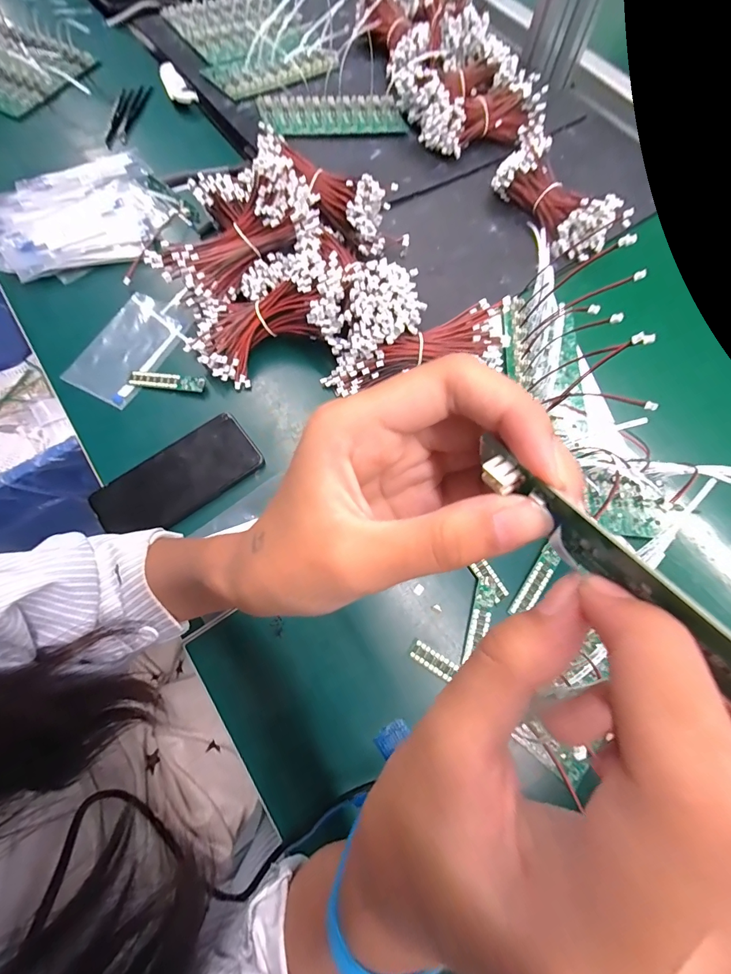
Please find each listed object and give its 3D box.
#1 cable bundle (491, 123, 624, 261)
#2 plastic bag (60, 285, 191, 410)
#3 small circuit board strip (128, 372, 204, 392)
[{"bbox_3d":[0.238,-0.364,0.489,0.080,0.054,0.164,-29,74,-12],"label":"cable bundle"},{"bbox_3d":[-0.255,-0.162,0.430,0.077,0.007,0.151,26,71,7],"label":"plastic bag"},{"bbox_3d":[-0.213,-0.112,0.413,0.080,0.008,0.017,7,70,0],"label":"small circuit board strip"}]

